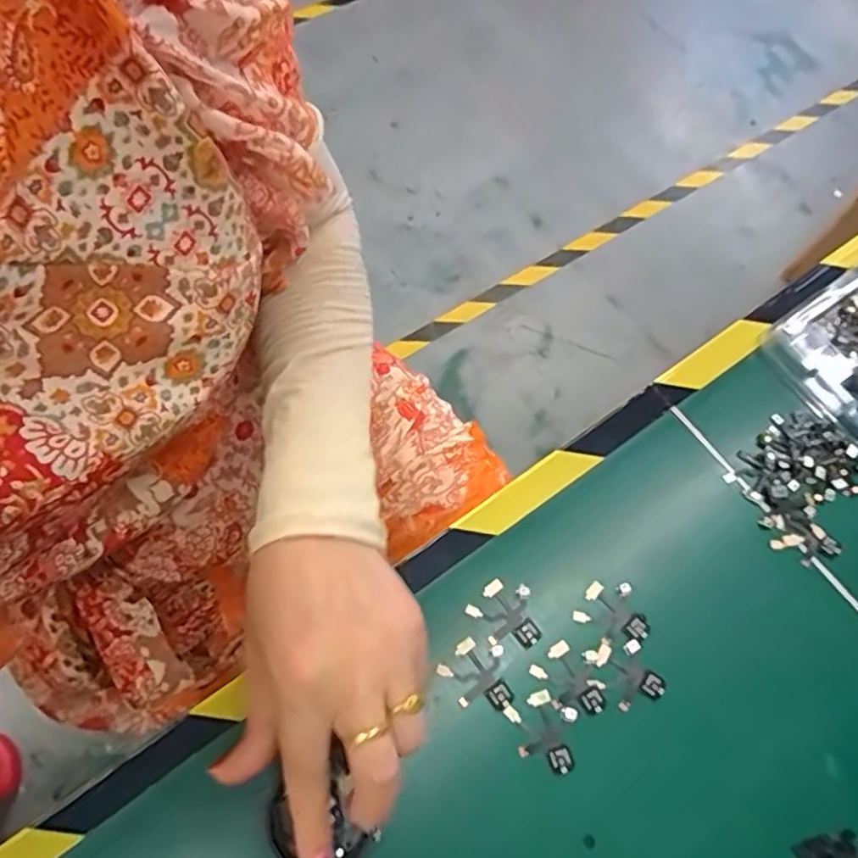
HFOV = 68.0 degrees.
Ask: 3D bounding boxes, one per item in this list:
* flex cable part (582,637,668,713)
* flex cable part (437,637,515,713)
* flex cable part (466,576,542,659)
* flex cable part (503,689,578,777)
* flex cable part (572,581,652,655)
[{"bbox_3d":[0.095,0.118,0.309,0.025,0.004,0.036,-33,74,-15],"label":"flex cable part"},{"bbox_3d":[0.025,0.118,0.304,0.031,0.004,0.035,-31,73,-15],"label":"flex cable part"},{"bbox_3d":[0.039,0.093,0.316,0.031,0.004,0.034,-27,72,-14],"label":"flex cable part"},{"bbox_3d":[0.056,0.142,0.297,0.031,0.004,0.035,-21,71,-12],"label":"flex cable part"},{"bbox_3d":[0.095,0.092,0.320,0.035,0.004,0.030,35,70,10],"label":"flex cable part"}]

